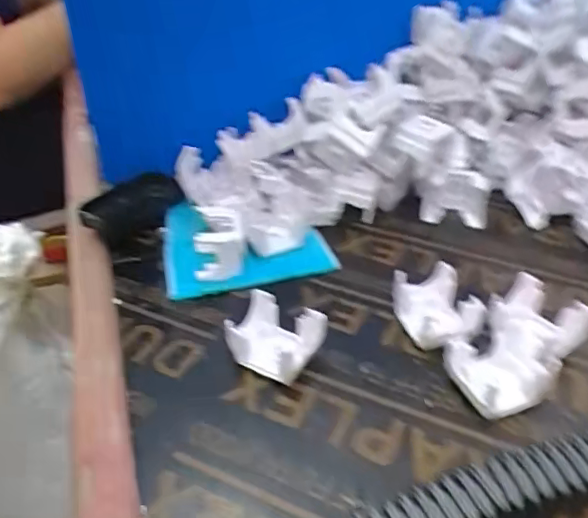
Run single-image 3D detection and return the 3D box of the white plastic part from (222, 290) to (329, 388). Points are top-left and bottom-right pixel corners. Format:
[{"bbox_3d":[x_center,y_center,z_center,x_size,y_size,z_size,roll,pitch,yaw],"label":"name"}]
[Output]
[{"bbox_3d":[-0.014,0.058,0.418,0.061,0.041,0.044,20,41,26],"label":"white plastic part"}]

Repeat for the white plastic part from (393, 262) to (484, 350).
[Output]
[{"bbox_3d":[0.108,0.038,0.445,0.048,0.043,0.060,-8,37,-10],"label":"white plastic part"}]

